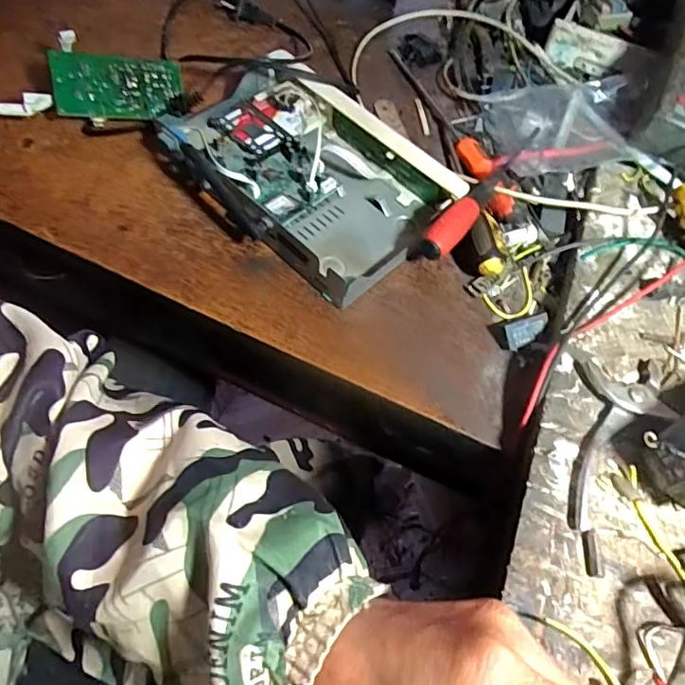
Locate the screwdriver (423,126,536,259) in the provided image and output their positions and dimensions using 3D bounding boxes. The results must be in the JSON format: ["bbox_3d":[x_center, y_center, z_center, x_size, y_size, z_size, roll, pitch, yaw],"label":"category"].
[{"bbox_3d":[0.113,-0.122,0.448,0.021,0.022,0.161,33,62,15],"label":"screwdriver"}]

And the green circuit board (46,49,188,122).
[{"bbox_3d":[-0.185,-0.210,0.459,0.098,0.048,0.009,-5,15,-20],"label":"green circuit board"}]

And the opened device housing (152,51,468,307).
[{"bbox_3d":[-0.029,-0.143,0.451,0.213,0.041,0.157,41,64,19],"label":"opened device housing"}]

